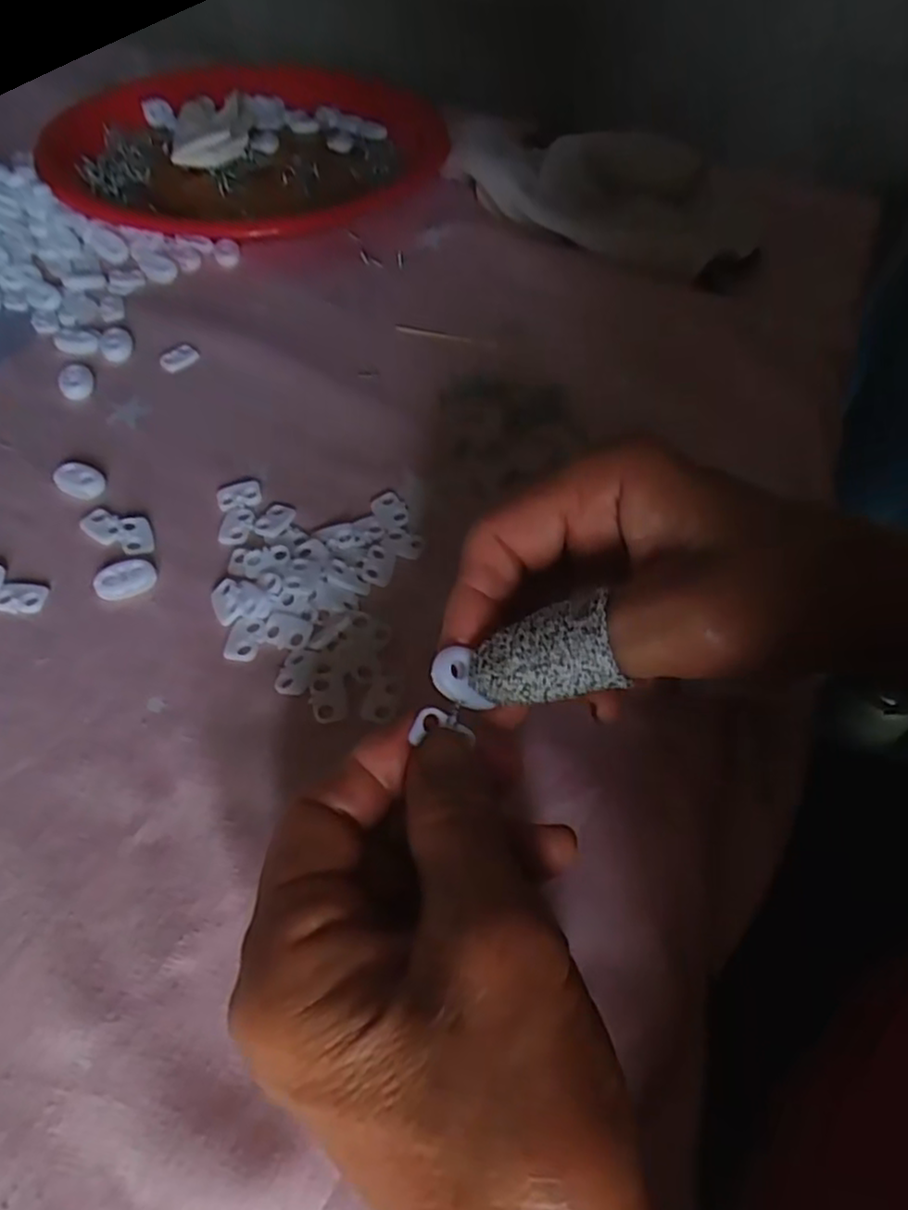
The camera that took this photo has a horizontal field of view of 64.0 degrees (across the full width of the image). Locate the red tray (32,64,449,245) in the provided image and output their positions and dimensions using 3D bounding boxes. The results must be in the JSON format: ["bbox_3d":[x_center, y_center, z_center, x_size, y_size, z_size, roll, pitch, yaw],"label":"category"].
[{"bbox_3d":[-0.149,-0.328,0.510,0.252,0.030,0.258,-16,56,-14],"label":"red tray"}]

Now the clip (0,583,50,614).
[{"bbox_3d":[-0.163,-0.003,0.273,0.017,0.004,0.013,6,53,2],"label":"clip"}]

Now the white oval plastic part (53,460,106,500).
[{"bbox_3d":[-0.158,-0.053,0.307,0.022,0.005,0.015,15,54,8],"label":"white oval plastic part"}]

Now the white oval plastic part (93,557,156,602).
[{"bbox_3d":[-0.125,-0.010,0.278,0.022,0.004,0.016,-17,56,-15],"label":"white oval plastic part"}]

